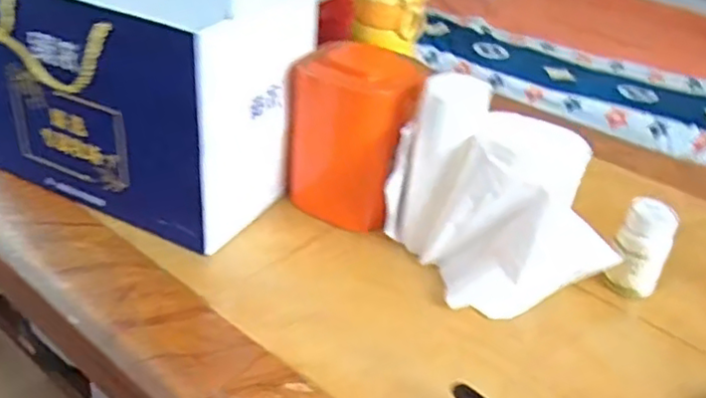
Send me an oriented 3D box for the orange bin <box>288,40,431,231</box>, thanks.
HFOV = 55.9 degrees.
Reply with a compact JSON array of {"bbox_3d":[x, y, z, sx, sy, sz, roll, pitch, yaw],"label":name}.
[{"bbox_3d":[0.004,-0.057,0.627,0.108,0.145,0.080,20,36,20],"label":"orange bin"}]

